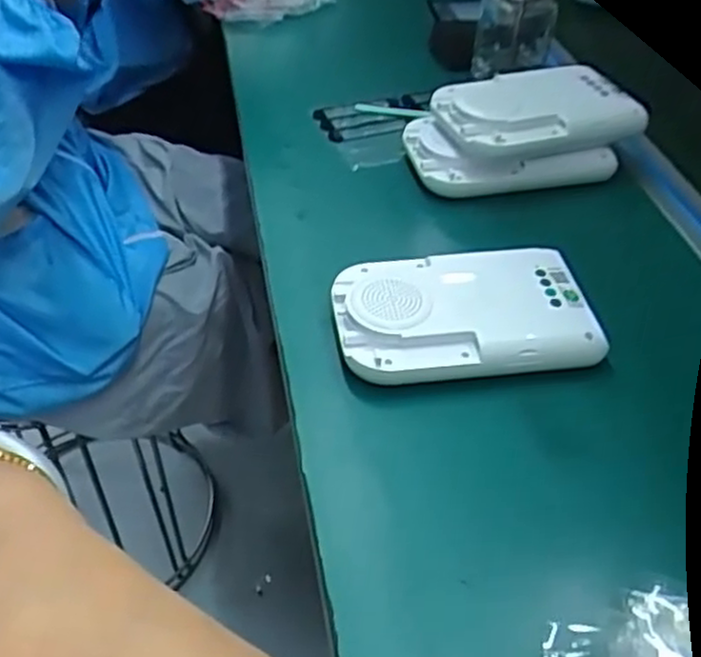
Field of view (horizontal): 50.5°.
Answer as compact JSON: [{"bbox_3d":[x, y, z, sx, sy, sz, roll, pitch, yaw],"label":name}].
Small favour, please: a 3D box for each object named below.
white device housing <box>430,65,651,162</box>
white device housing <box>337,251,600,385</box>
[{"bbox_3d":[0.141,-0.169,0.573,0.148,0.033,0.094,-12,45,-12],"label":"white device housing"},{"bbox_3d":[0.067,-0.009,0.447,0.148,0.034,0.086,-5,44,-5],"label":"white device housing"}]

